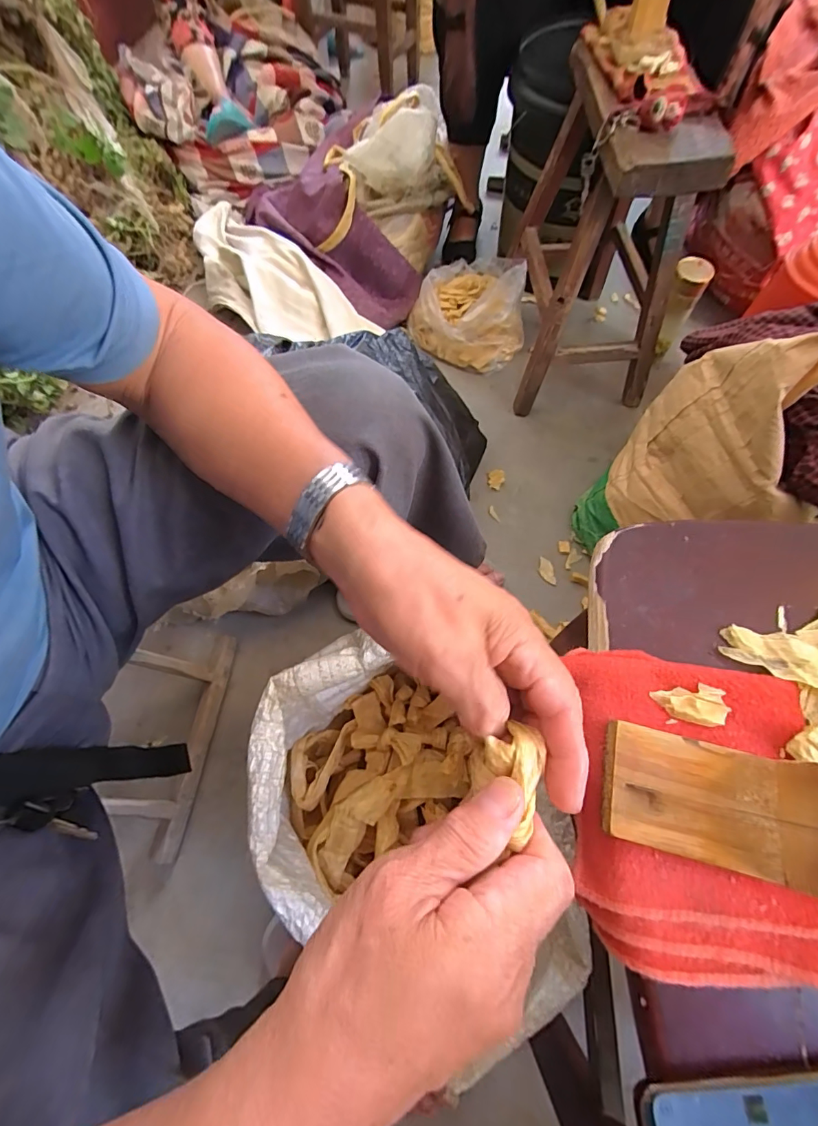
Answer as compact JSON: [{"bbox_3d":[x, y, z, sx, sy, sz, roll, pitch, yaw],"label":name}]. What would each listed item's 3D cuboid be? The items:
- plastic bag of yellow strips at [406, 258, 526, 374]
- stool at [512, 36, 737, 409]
[{"bbox_3d":[0.141,-0.545,0.972,0.234,0.112,0.233,-40,71,-16],"label":"plastic bag of yellow strips"},{"bbox_3d":[0.352,-0.565,0.812,0.263,0.420,0.377,1,65,1],"label":"stool"}]

